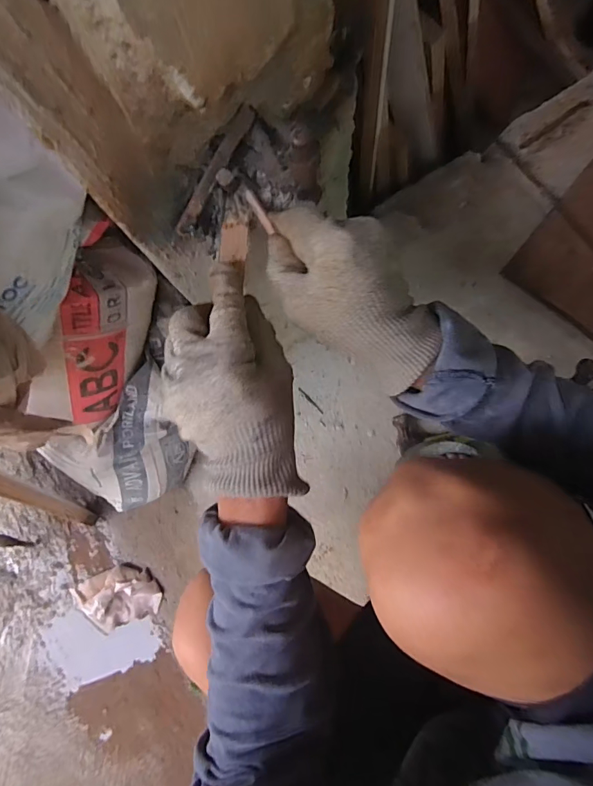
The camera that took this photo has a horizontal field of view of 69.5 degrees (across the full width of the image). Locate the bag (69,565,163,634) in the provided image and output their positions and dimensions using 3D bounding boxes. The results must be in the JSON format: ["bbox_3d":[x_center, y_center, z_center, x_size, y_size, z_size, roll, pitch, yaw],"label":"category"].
[{"bbox_3d":[-0.317,0.363,0.758,0.145,0.032,0.099,-23,81,1],"label":"bag"}]

